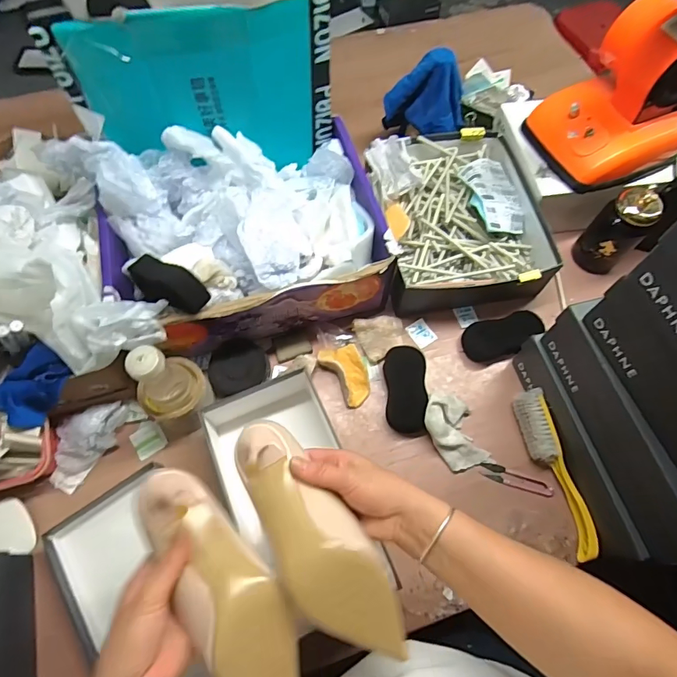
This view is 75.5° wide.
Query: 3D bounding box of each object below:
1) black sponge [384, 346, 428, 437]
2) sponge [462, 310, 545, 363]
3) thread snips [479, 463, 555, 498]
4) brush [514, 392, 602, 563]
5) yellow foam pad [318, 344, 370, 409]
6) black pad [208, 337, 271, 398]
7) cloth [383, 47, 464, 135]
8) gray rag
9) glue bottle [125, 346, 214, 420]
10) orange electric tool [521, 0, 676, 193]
[{"bbox_3d":[0.103,0.079,0.666,0.058,0.037,0.128,1,66,-1],"label":"black sponge"},{"bbox_3d":[0.268,-0.003,0.708,0.124,0.049,0.063,-9,66,-5],"label":"sponge"},{"bbox_3d":[0.255,0.202,0.627,0.101,0.009,0.024,16,66,7],"label":"thread snips"},{"bbox_3d":[0.304,0.184,0.610,0.038,0.038,0.229,-13,66,-7],"label":"brush"},{"bbox_3d":[0.015,0.050,0.680,0.055,0.023,0.102,-30,69,-14],"label":"yellow foam pad"},{"bbox_3d":[-0.157,0.040,0.678,0.090,0.025,0.091,-21,68,-10],"label":"black pad"},{"bbox_3d":[0.156,-0.428,0.769,0.145,0.112,0.063,11,66,4],"label":"cloth"},{"bbox_3d":[0.170,0.133,0.637,0.080,0.049,0.112,-16,67,-8],"label":"gray rag"},{"bbox_3d":[-0.219,0.063,0.570,0.070,0.156,0.084,40,71,16],"label":"glue bottle"},{"bbox_3d":[0.439,-0.373,0.660,0.188,0.199,0.174,-22,68,-10],"label":"orange electric tool"}]

